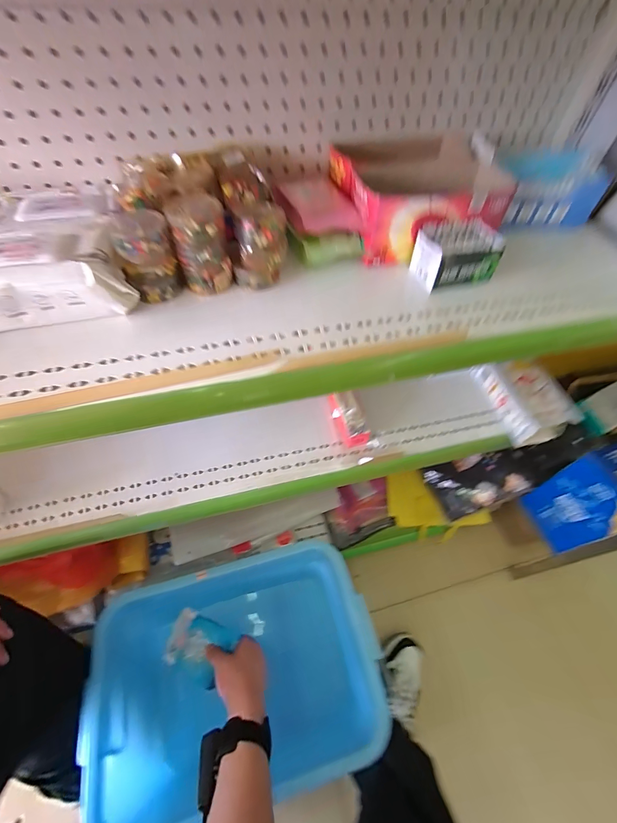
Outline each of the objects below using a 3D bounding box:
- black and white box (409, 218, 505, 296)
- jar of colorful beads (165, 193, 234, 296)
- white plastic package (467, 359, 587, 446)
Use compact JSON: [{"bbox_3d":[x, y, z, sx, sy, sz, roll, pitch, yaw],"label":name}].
[{"bbox_3d":[0.184,-0.195,0.428,0.093,0.050,0.066,-13,58,-12],"label":"black and white box"},{"bbox_3d":[-0.124,-0.190,0.391,0.060,0.086,0.061,-11,57,-10],"label":"jar of colorful beads"},{"bbox_3d":[0.412,-0.030,0.643,0.112,0.062,0.171,-11,57,-10],"label":"white plastic package"}]

